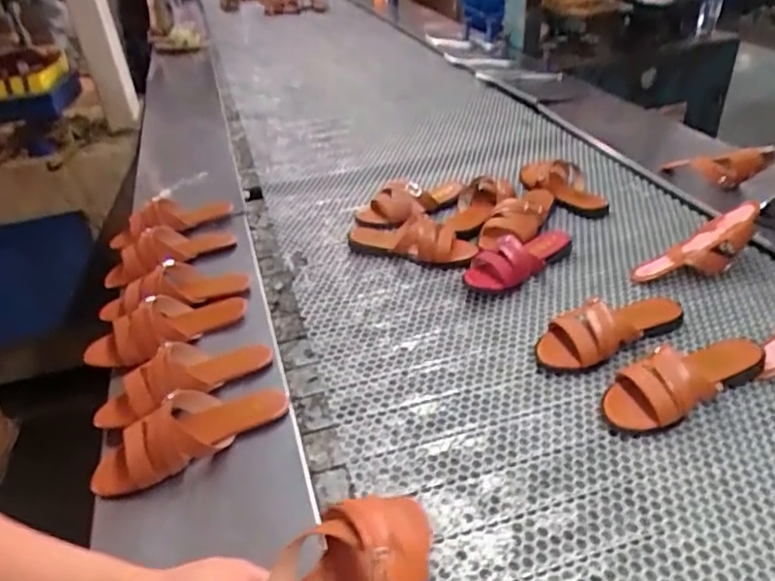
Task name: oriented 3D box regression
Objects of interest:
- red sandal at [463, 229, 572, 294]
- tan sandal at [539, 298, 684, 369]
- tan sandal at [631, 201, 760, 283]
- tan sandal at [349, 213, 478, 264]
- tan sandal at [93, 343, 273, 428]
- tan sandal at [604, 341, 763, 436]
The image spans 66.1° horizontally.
[{"bbox_3d":[0.220,-0.058,1.030,0.192,0.055,0.085,-27,40,-28],"label":"red sandal"},{"bbox_3d":[0.324,0.046,0.871,0.240,0.061,0.094,-19,37,-19],"label":"tan sandal"},{"bbox_3d":[0.521,-0.070,1.003,0.234,0.059,0.091,-28,35,7],"label":"tan sandal"},{"bbox_3d":[0.043,-0.108,1.111,0.251,0.063,0.105,8,37,19],"label":"tan sandal"},{"bbox_3d":[-0.273,0.108,0.794,0.233,0.062,0.085,-29,41,-30],"label":"tan sandal"},{"bbox_3d":[0.389,0.113,0.777,0.238,0.056,0.091,-17,37,-16],"label":"tan sandal"}]

